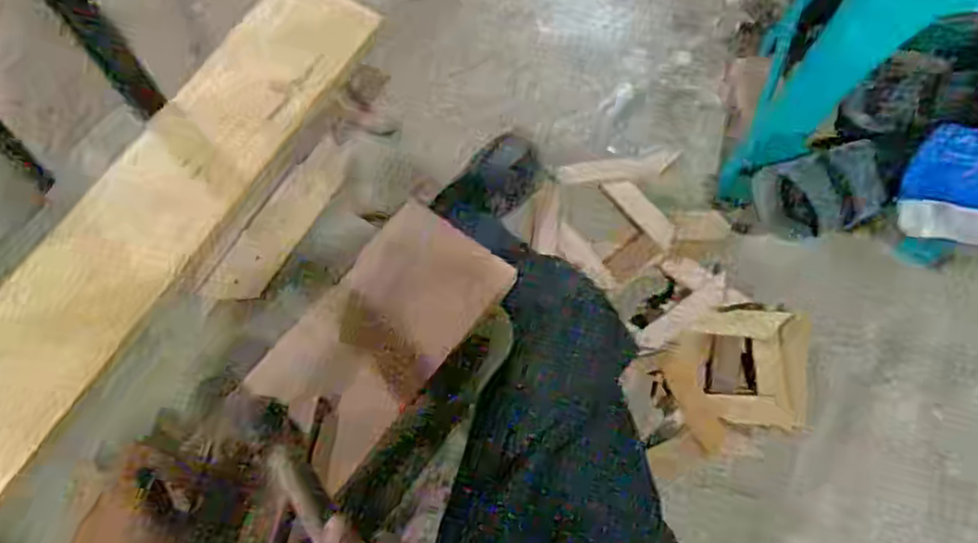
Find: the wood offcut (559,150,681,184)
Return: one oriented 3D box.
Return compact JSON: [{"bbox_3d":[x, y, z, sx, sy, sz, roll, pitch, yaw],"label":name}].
[{"bbox_3d":[0.200,-0.155,1.070,0.177,0.011,0.041,-5,75,11],"label":"wood offcut"}]

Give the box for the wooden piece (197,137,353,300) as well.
[{"bbox_3d":[-0.176,-0.042,0.600,0.043,0.015,0.166,31,73,12],"label":"wooden piece"}]

